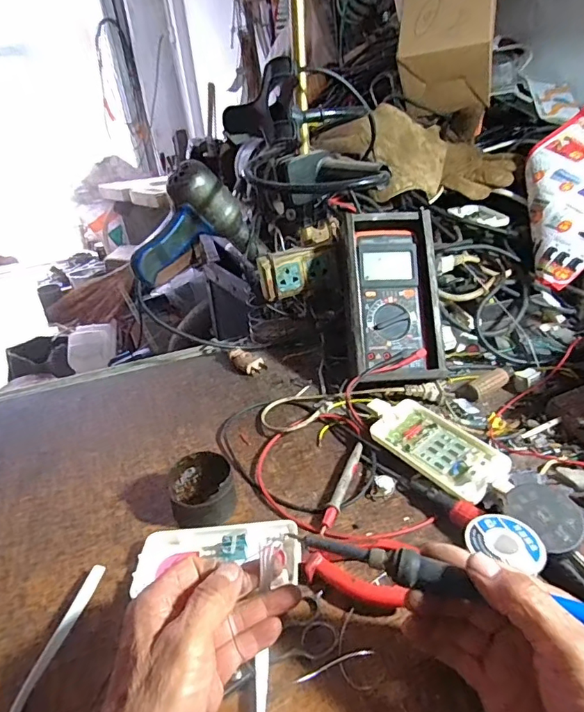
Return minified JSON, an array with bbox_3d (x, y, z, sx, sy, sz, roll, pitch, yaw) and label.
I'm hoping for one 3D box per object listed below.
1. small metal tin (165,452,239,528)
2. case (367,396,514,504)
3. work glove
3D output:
[{"bbox_3d":[-0.082,0.120,0.446,0.057,0.035,0.067,-16,32,-17],"label":"small metal tin"},{"bbox_3d":[0.135,0.084,0.474,0.060,0.017,0.155,-24,35,-29],"label":"case"},{"bbox_3d":[0.194,-0.322,0.775,0.307,0.089,0.184,-7,73,-24],"label":"work glove"}]

